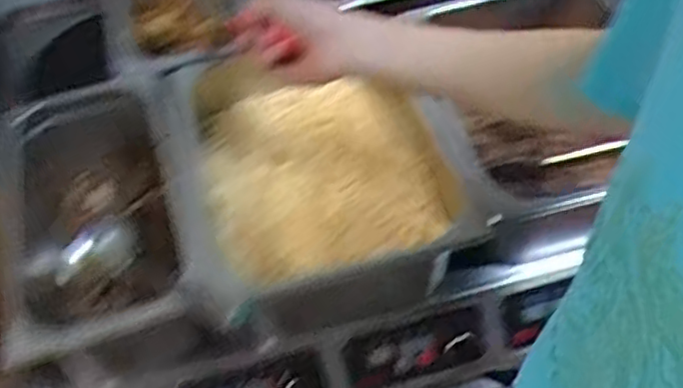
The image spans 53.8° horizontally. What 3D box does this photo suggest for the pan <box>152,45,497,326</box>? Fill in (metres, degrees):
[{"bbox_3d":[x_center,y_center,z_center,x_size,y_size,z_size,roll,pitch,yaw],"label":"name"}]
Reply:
[{"bbox_3d":[-0.025,-0.040,0.729,0.312,0.065,0.312,-15,55,-6],"label":"pan"}]

